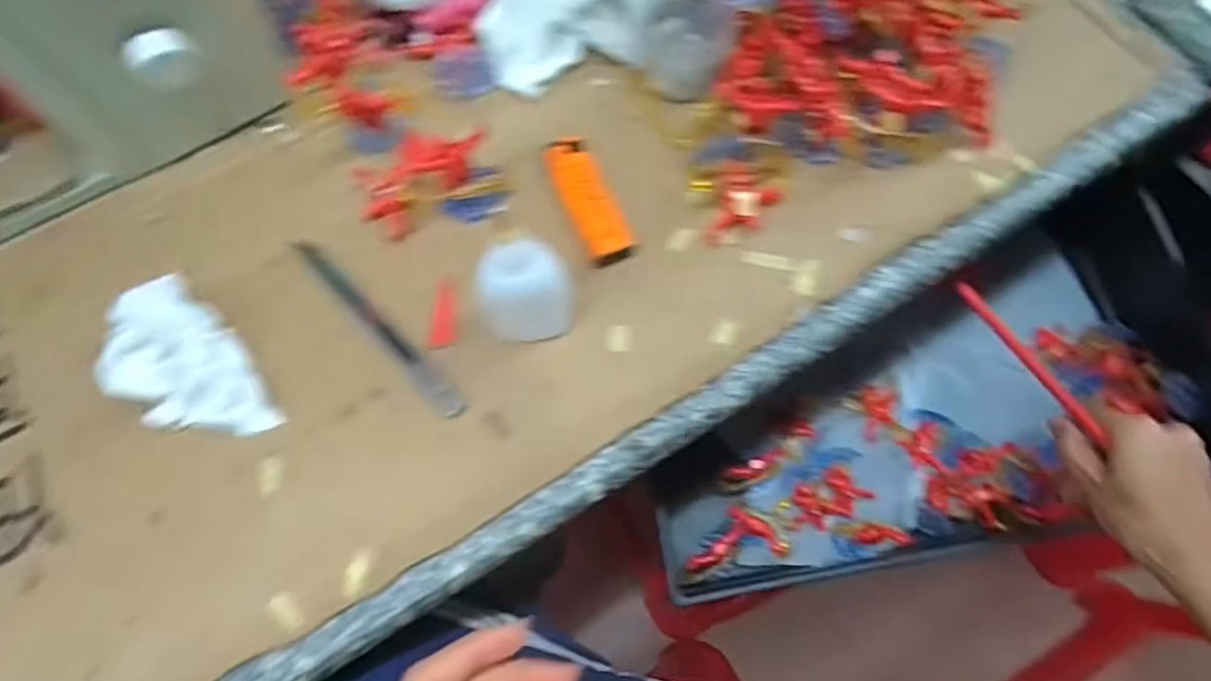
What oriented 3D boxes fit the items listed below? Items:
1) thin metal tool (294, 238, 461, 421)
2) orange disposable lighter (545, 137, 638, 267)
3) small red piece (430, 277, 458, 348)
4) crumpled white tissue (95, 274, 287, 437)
[{"bbox_3d":[-0.121,-0.008,0.357,0.012,0.004,0.132,-43,77,-13],"label":"thin metal tool"},{"bbox_3d":[-0.010,-0.079,0.377,0.026,0.010,0.082,-22,73,-8],"label":"orange disposable lighter"},{"bbox_3d":[-0.085,-0.015,0.358,0.013,0.004,0.038,2,72,0],"label":"small red piece"},{"bbox_3d":[-0.211,0.015,0.339,0.056,0.025,0.096,-40,77,-12],"label":"crumpled white tissue"}]

